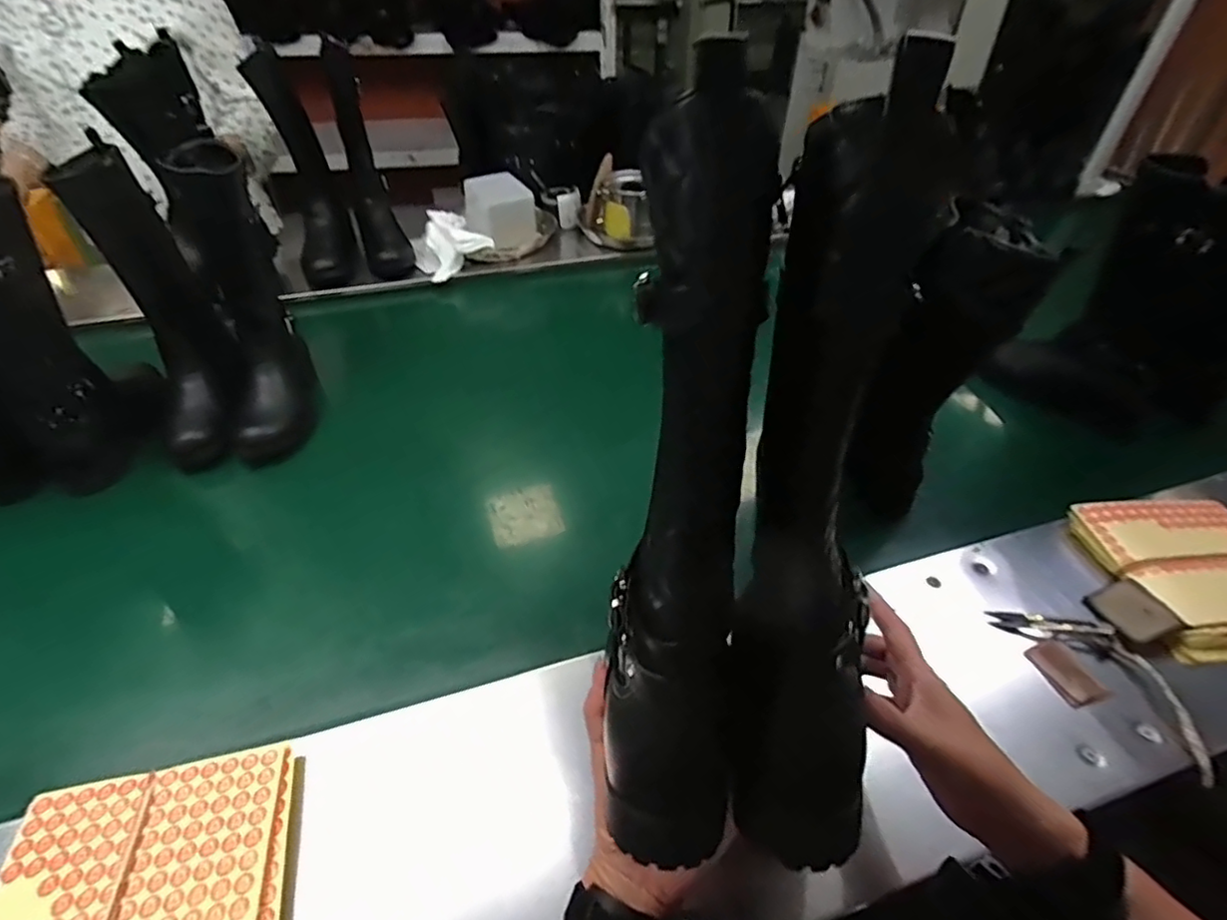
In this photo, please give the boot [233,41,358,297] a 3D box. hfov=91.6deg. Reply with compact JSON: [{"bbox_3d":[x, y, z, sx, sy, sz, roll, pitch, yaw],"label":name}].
[{"bbox_3d":[-0.553,-0.509,1.082,0.097,0.365,0.245,-14,45,-16],"label":"boot"}]

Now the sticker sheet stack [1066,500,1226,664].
[{"bbox_3d":[0.618,0.116,0.624,0.180,0.033,0.185,-1,43,-2],"label":"sticker sheet stack"}]

